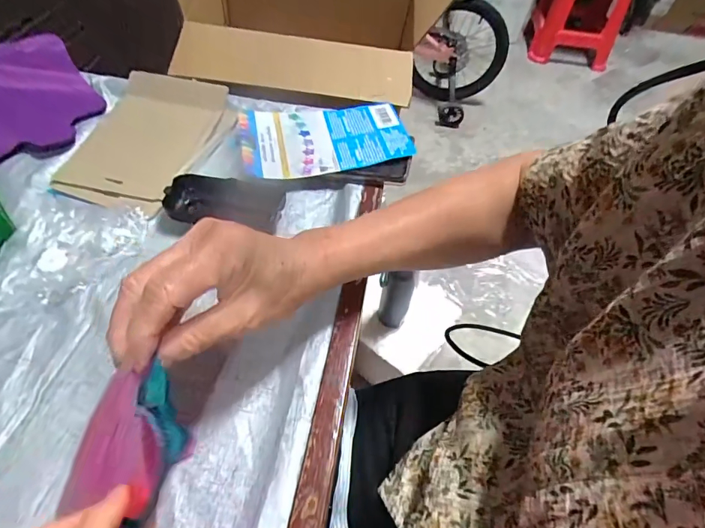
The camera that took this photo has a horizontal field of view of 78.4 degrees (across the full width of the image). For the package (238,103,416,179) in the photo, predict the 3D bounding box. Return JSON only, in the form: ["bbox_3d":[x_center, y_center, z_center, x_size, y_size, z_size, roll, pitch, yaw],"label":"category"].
[{"bbox_3d":[-0.032,-0.144,0.483,0.179,0.014,0.114,-7,54,-13],"label":"package"}]

